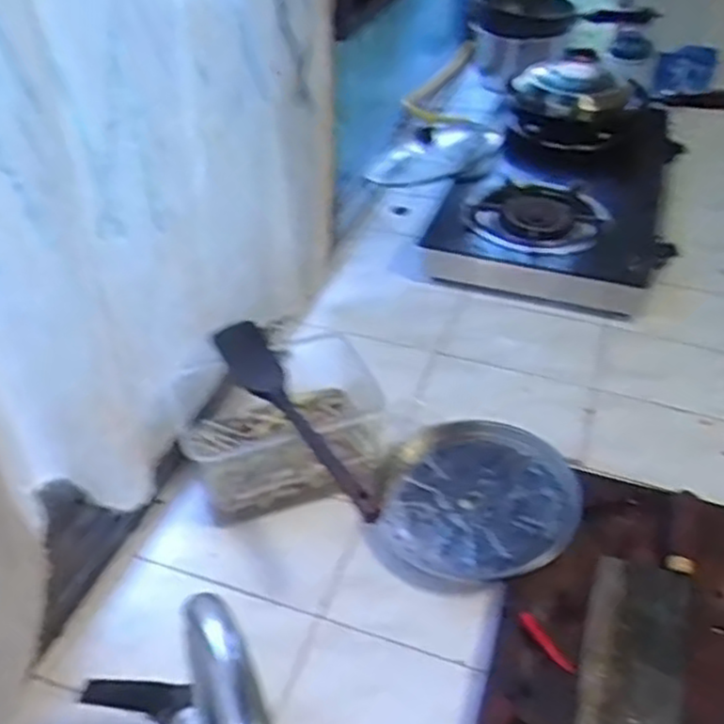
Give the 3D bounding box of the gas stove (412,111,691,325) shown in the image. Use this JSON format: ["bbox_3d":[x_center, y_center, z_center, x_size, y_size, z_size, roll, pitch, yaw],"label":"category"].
[{"bbox_3d":[0.362,-0.299,1.307,0.331,0.081,0.601,17,44,17],"label":"gas stove"}]

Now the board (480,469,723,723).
[{"bbox_3d":[0.268,0.248,0.739,0.238,0.037,0.334,13,43,14],"label":"board"}]

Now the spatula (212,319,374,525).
[{"bbox_3d":[-0.079,0.054,0.777,0.052,0.021,0.302,-18,45,-20],"label":"spatula"}]

